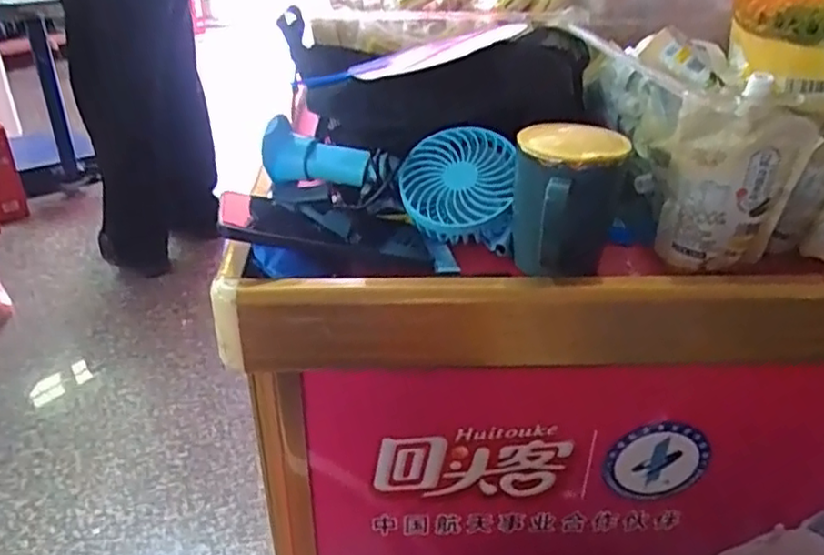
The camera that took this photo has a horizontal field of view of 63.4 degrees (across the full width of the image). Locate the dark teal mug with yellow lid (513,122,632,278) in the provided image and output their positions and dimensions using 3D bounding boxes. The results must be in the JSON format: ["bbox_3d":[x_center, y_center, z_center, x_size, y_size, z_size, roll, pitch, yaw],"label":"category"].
[{"bbox_3d":[0.114,-0.054,0.501,0.078,0.099,0.096,7,31,10],"label":"dark teal mug with yellow lid"}]

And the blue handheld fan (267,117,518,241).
[{"bbox_3d":[-0.015,-0.092,0.583,0.225,0.067,0.087,16,34,23],"label":"blue handheld fan"}]

